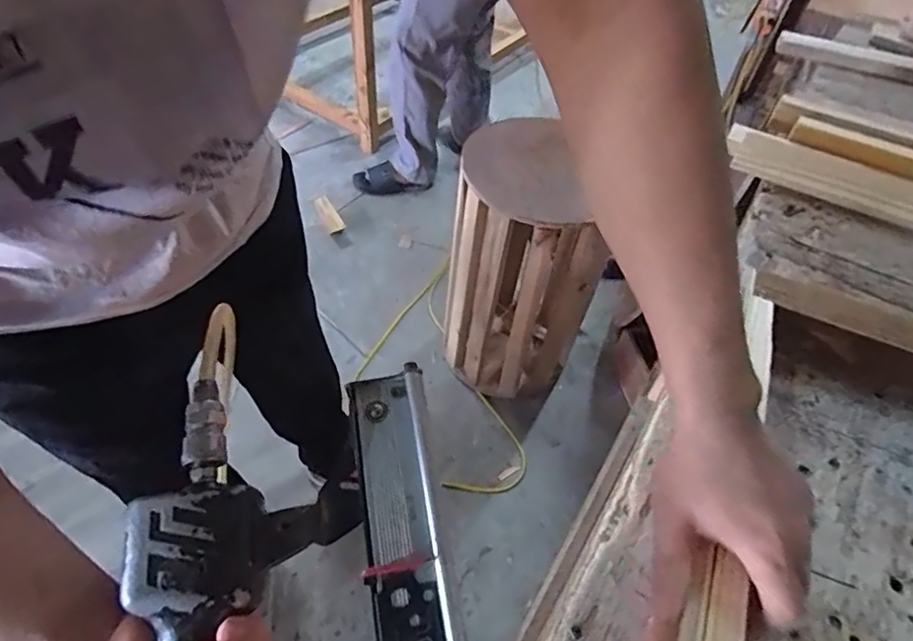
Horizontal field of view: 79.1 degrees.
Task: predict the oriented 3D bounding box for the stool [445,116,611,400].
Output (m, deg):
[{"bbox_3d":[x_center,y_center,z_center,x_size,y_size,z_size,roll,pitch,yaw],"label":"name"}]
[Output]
[{"bbox_3d":[0.131,-0.103,1.195,0.277,0.564,0.296,1,50,-4],"label":"stool"}]

